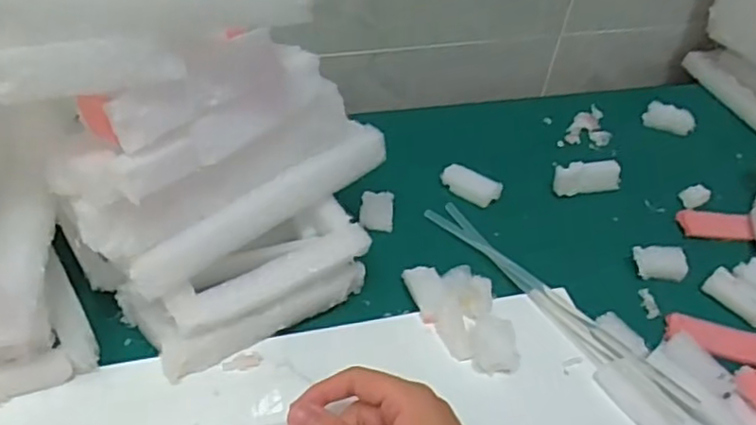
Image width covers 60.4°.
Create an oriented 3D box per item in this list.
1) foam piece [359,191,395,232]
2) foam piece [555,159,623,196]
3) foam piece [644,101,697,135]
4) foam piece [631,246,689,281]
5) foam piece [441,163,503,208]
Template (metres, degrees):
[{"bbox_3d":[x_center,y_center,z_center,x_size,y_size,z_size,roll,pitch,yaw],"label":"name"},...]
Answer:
[{"bbox_3d":[0.000,-0.003,0.601,0.030,0.006,0.043,6,44,-2],"label":"foam piece"},{"bbox_3d":[0.210,-0.034,0.648,0.065,0.029,0.020,-2,45,-10],"label":"foam piece"},{"bbox_3d":[0.337,-0.110,0.746,0.054,0.019,0.032,30,49,21],"label":"foam piece"},{"bbox_3d":[0.250,0.043,0.573,0.042,0.014,0.030,8,44,0],"label":"foam piece"},{"bbox_3d":[0.089,-0.027,0.635,0.059,0.013,0.033,31,49,21],"label":"foam piece"}]

